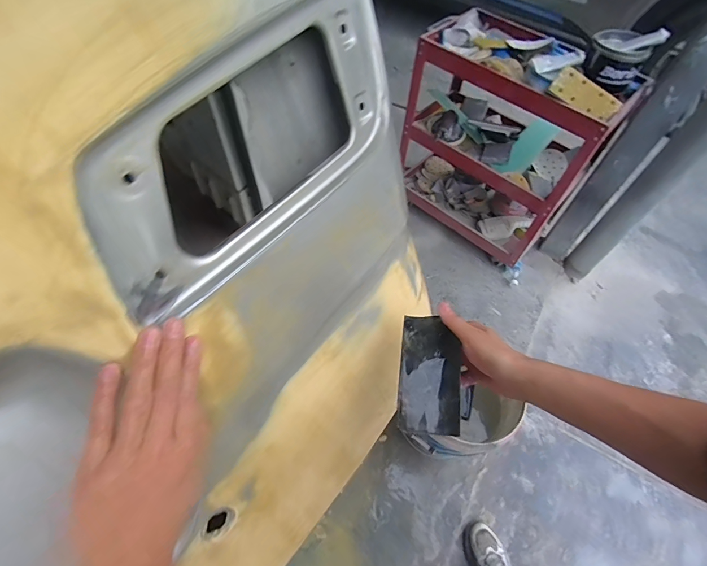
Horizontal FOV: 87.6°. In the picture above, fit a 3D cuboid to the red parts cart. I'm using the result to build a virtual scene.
[{"bbox_3d":[0.537,-0.561,1.442,0.685,0.716,0.372,37,61,18],"label":"red parts cart"}]

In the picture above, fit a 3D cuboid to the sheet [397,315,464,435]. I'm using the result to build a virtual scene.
[{"bbox_3d":[0.094,0.109,0.453,0.072,0.034,0.137,8,56,1],"label":"sheet"}]

